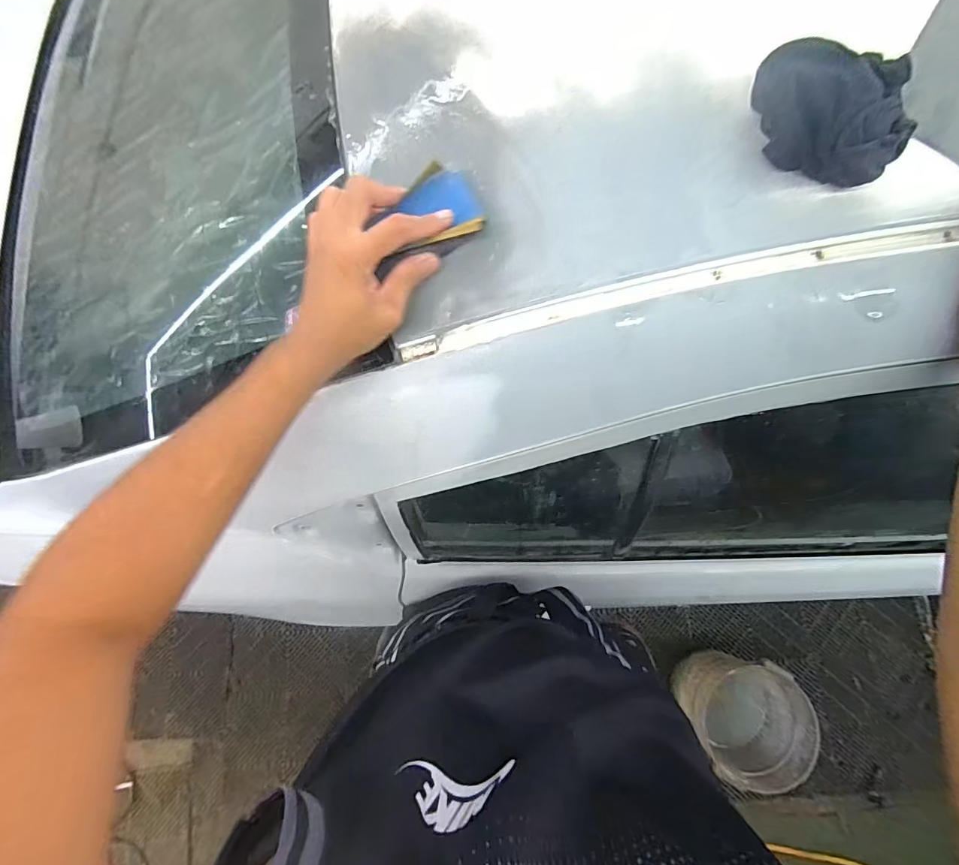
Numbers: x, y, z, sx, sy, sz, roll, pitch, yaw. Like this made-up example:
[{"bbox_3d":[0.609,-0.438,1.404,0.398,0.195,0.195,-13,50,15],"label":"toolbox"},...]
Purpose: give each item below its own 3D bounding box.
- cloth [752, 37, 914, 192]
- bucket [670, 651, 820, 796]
[{"bbox_3d":[0.235,-0.217,0.300,0.059,0.050,0.105,-26,79,-4],"label":"cloth"},{"bbox_3d":[0.791,0.851,1.379,0.327,0.335,0.329,30,80,7],"label":"bucket"}]

